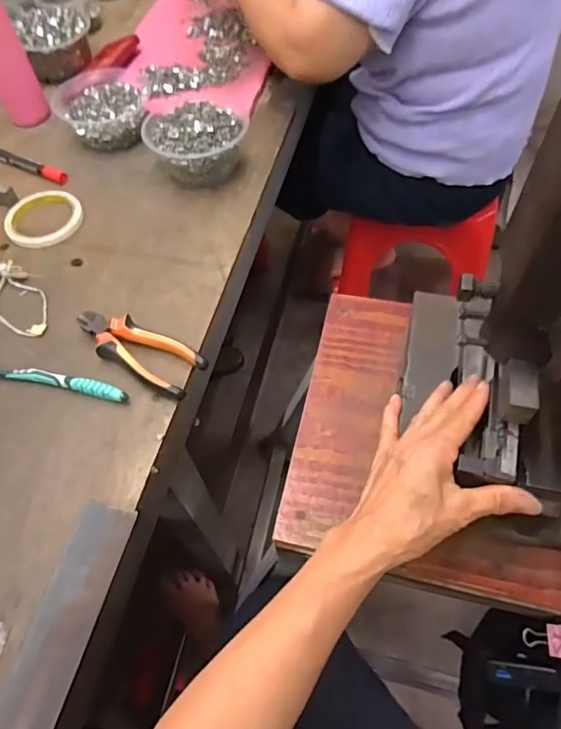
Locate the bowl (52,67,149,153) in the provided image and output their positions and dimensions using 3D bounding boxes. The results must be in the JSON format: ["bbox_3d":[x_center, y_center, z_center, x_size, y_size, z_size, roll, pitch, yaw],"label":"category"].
[{"bbox_3d":[-0.262,-0.379,0.746,0.137,0.048,0.151,-9,57,-2],"label":"bowl"}]

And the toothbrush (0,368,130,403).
[{"bbox_3d":[-0.242,0.014,0.522,0.182,0.011,0.020,10,58,10],"label":"toothbrush"}]

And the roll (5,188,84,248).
[{"bbox_3d":[-0.310,-0.191,0.665,0.097,0.014,0.097,-2,57,3],"label":"roll"}]

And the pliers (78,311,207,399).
[{"bbox_3d":[-0.150,-0.018,0.531,0.146,0.024,0.054,27,63,20],"label":"pliers"}]

